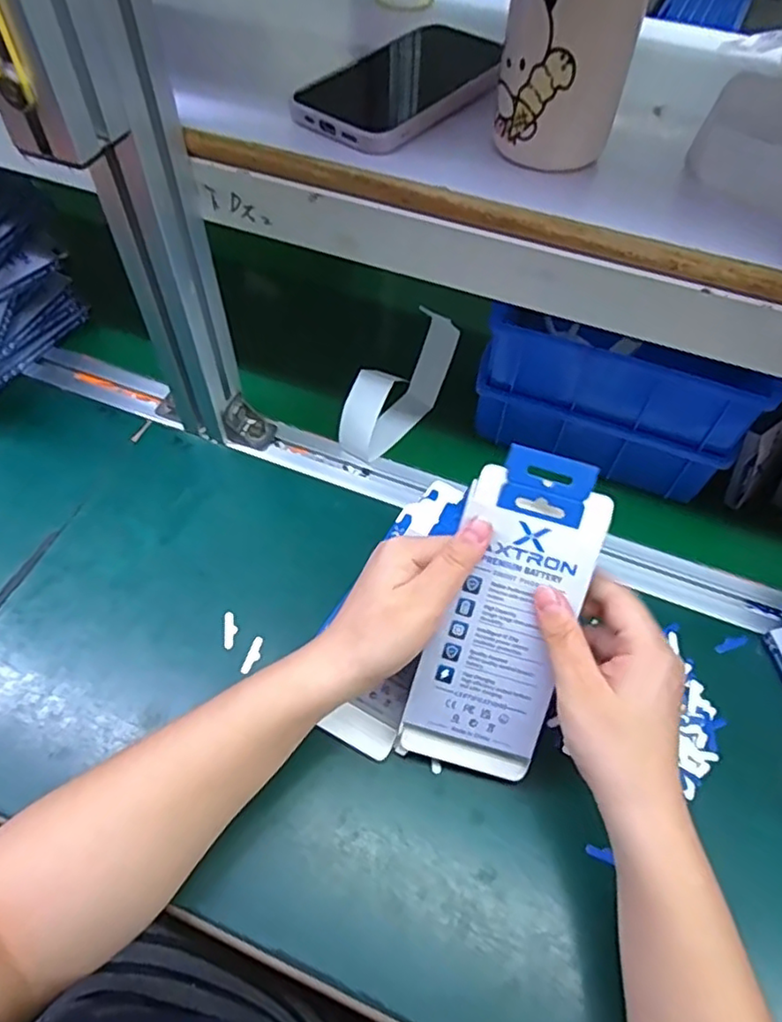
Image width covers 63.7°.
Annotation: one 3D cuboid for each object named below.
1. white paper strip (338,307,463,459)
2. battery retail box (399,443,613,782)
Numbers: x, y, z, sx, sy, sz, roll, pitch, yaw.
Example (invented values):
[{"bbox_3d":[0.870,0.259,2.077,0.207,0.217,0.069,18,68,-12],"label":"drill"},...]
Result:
[{"bbox_3d":[0.003,-0.102,0.527,0.043,0.064,0.127,36,62,19],"label":"white paper strip"},{"bbox_3d":[0.066,0.060,0.357,0.075,0.019,0.186,18,97,10],"label":"battery retail box"}]

